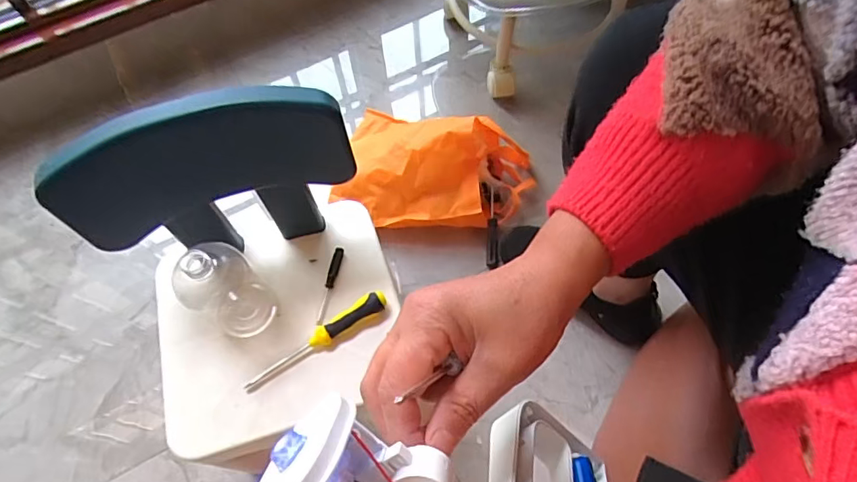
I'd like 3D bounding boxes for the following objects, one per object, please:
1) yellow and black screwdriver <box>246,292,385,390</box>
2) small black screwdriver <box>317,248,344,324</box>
[{"bbox_3d":[-0.112,0.099,0.512,0.158,0.019,0.023,-32,67,-12],"label":"yellow and black screwdriver"},{"bbox_3d":[-0.107,0.047,0.546,0.011,0.006,0.088,11,65,8],"label":"small black screwdriver"}]

